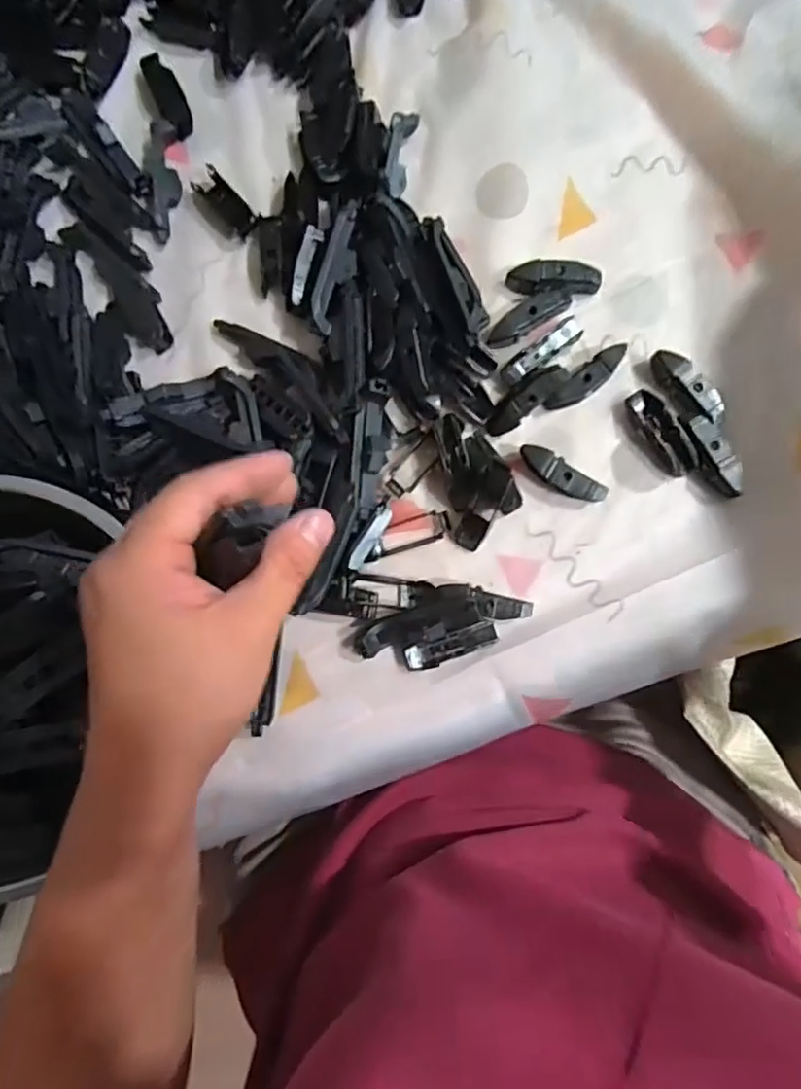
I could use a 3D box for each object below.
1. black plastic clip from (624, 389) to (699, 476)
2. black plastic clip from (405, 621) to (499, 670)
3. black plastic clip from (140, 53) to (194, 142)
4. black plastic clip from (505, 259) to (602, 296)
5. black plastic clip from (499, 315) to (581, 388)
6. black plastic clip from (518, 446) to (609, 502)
[{"bbox_3d":[0.148,-0.064,0.334,0.018,0.011,0.053,-31,85,1],"label":"black plastic clip"},{"bbox_3d":[0.028,0.056,0.327,0.052,0.014,0.015,-21,85,2],"label":"black plastic clip"},{"bbox_3d":[-0.147,-0.284,0.373,0.018,0.010,0.049,-25,103,2],"label":"black plastic clip"},{"bbox_3d":[0.089,-0.155,0.343,0.052,0.015,0.016,-2,86,4],"label":"black plastic clip"},{"bbox_3d":[0.083,-0.113,0.343,0.054,0.010,0.016,-41,85,0],"label":"black plastic clip"},{"bbox_3d":[0.091,-0.038,0.335,0.052,0.015,0.017,33,89,5],"label":"black plastic clip"}]

